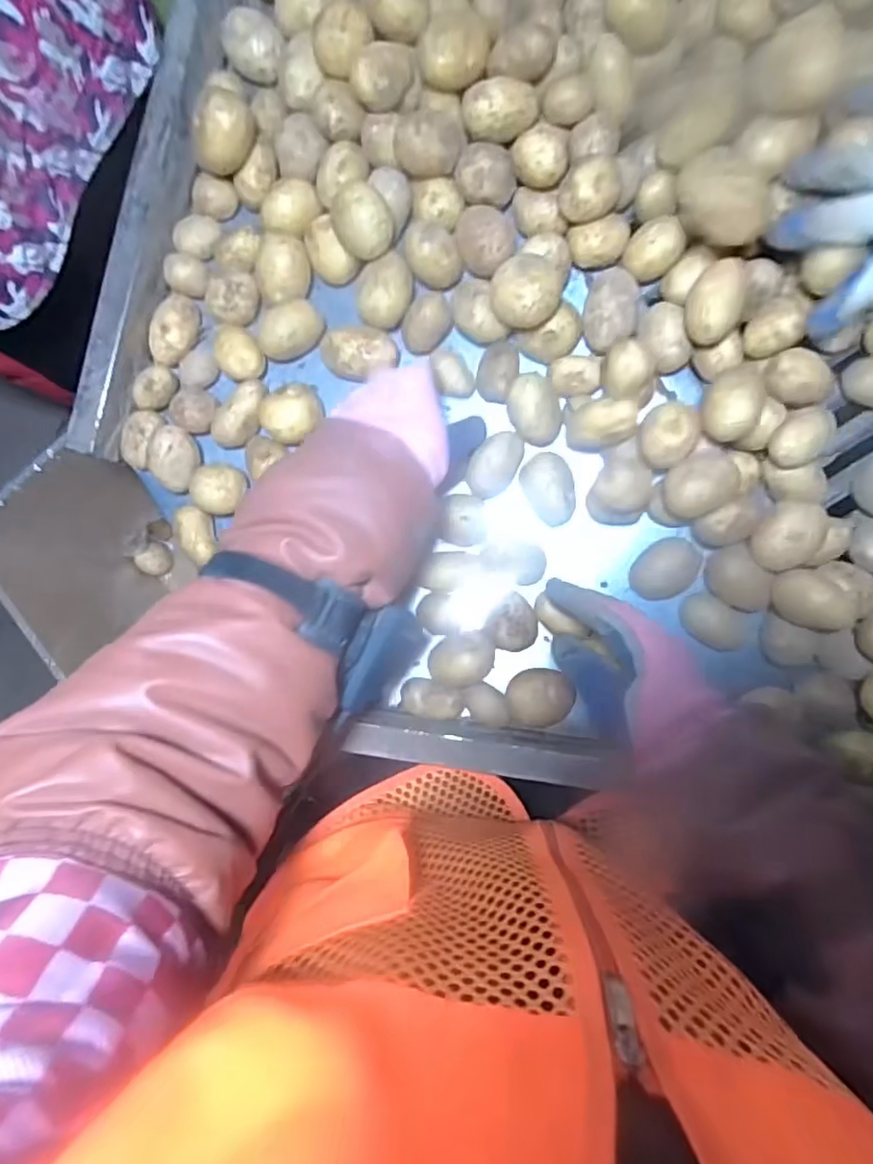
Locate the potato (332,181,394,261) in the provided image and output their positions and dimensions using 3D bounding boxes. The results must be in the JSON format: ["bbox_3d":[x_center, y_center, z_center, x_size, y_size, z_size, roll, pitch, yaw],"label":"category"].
[{"bbox_3d":[-0.054,-0.272,0.467,0.047,0.029,0.047,3,119,6],"label":"potato"}]

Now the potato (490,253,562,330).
[{"bbox_3d":[0.065,-0.212,0.451,0.049,0.033,0.055,3,91,4],"label":"potato"}]

